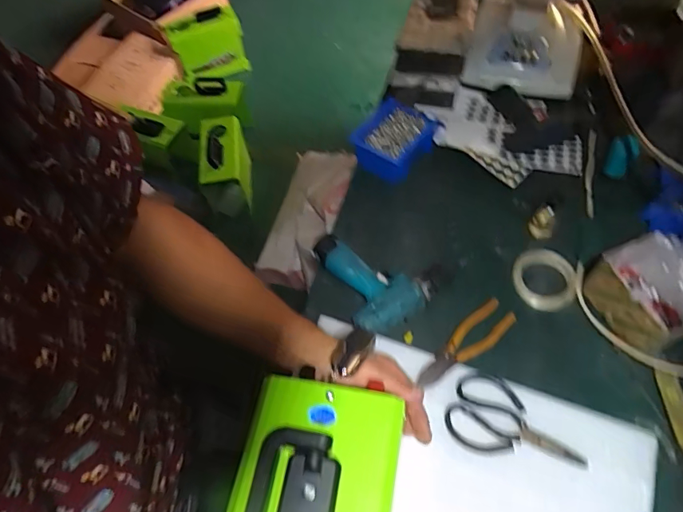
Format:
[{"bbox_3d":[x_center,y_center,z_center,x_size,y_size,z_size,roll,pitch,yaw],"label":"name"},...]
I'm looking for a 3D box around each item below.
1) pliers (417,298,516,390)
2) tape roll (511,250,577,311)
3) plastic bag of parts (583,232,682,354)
[{"bbox_3d":[0.191,0.136,0.720,0.188,0.011,0.055,-36,63,-17],"label":"pliers"},{"bbox_3d":[0.333,0.037,0.762,0.098,0.032,0.105,-2,58,3],"label":"tape roll"},{"bbox_3d":[0.456,0.050,0.678,0.109,0.151,0.142,-21,59,-9],"label":"plastic bag of parts"}]

